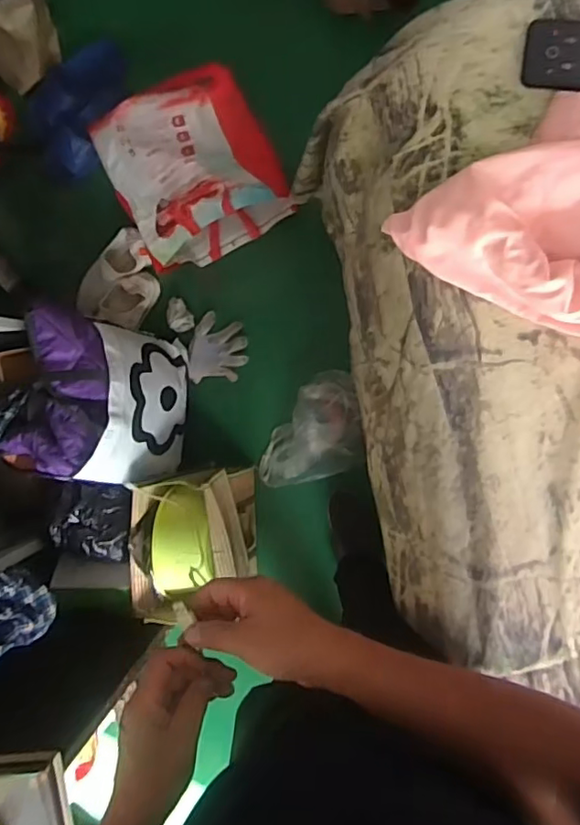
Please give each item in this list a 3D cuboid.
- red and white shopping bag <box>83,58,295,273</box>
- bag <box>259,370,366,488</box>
[{"bbox_3d":[-0.229,-0.562,1.329,0.367,0.124,0.374,-24,90,9],"label":"red and white shopping bag"},{"bbox_3d":[0.040,0.044,1.397,0.272,0.068,0.233,-16,92,9],"label":"bag"}]

